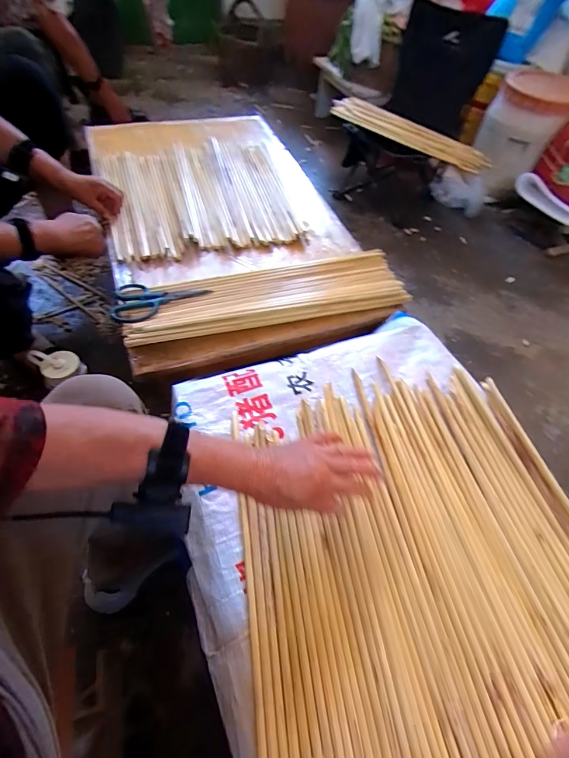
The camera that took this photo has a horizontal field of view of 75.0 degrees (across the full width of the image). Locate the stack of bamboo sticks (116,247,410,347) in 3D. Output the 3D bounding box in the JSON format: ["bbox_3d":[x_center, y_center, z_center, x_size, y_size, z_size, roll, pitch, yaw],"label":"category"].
[{"bbox_3d":[-0.028,-0.176,0.740,0.540,0.033,0.158,-11,57,-14],"label":"stack of bamboo sticks"}]

